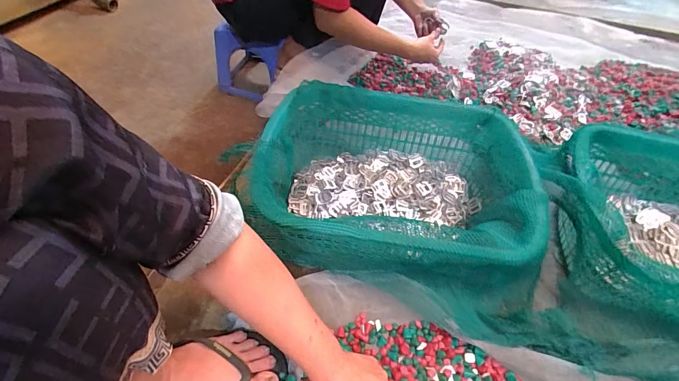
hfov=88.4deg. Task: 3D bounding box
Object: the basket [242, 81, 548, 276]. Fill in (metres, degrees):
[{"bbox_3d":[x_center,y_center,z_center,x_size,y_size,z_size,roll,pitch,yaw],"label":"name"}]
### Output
[{"bbox_3d":[0.102,-0.007,0.630,0.443,0.160,0.327,8,50,3],"label":"basket"}]

